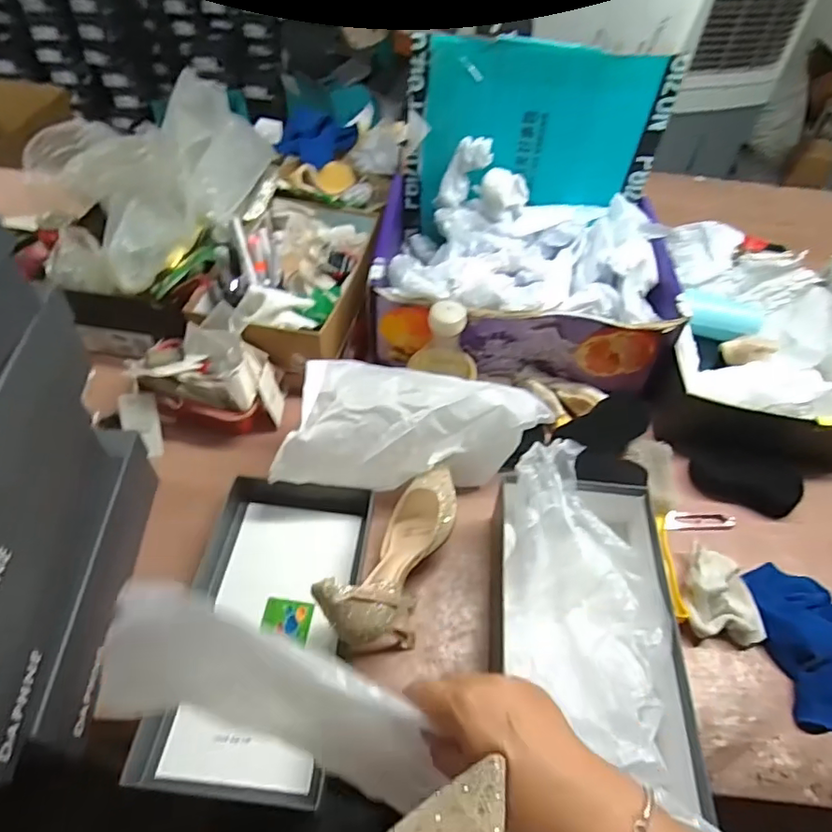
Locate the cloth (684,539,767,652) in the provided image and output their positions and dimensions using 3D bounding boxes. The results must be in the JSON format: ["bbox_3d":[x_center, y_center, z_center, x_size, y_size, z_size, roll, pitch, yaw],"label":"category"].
[{"bbox_3d":[0.329,0.191,0.599,0.077,0.043,0.101,10,51,4],"label":"cloth"}]

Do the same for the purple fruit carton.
[{"bbox_3d":[0.149,-0.269,0.743,0.380,0.304,0.330,4,50,-1],"label":"purple fruit carton"}]

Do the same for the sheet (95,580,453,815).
[{"bbox_3d":[-0.096,0.192,0.370,0.227,0.069,0.069,30,51,-8],"label":"sheet"}]

